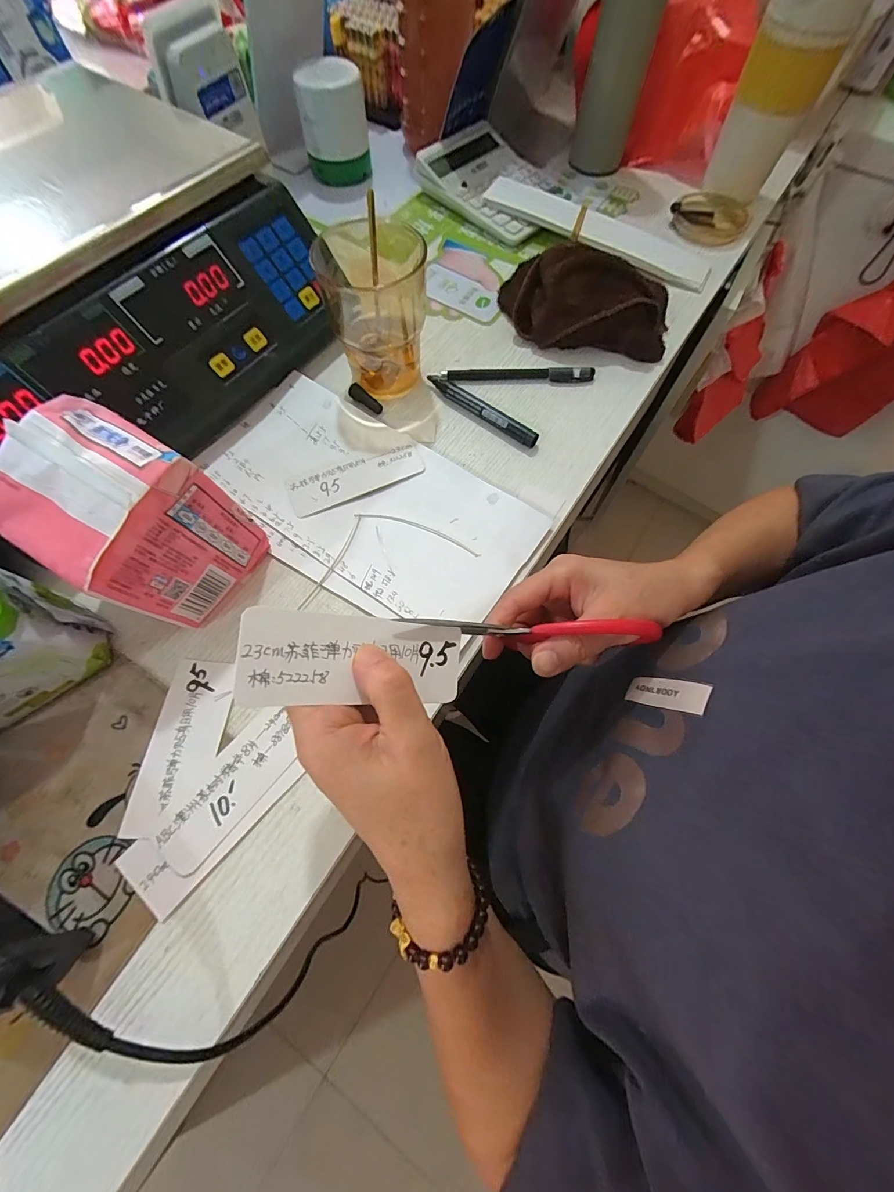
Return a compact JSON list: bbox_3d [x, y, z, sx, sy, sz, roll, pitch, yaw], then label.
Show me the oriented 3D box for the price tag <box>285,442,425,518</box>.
[{"bbox_3d":[-0.077,-0.101,0.352,0.114,0.007,0.039,-22,70,-10],"label":"price tag"}]

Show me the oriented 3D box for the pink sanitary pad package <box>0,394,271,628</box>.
[{"bbox_3d":[-0.197,-0.045,0.270,0.092,0.114,0.090,30,71,10],"label":"pink sanitary pad package"}]

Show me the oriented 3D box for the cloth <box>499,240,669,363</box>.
[{"bbox_3d":[0.134,-0.286,0.402,0.158,0.063,0.076,10,68,3],"label":"cloth"}]

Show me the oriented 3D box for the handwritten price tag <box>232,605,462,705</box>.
[{"bbox_3d":[-0.041,0.030,0.202,0.106,0.005,0.041,8,72,-30],"label":"handwritten price tag"}]

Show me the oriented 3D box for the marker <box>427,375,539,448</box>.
[{"bbox_3d":[0.030,-0.168,0.377,0.118,0.016,0.013,37,72,13],"label":"marker"}]

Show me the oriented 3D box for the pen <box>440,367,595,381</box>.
[{"bbox_3d":[0.068,-0.211,0.400,0.144,0.010,0.014,-1,68,-2],"label":"pen"}]

